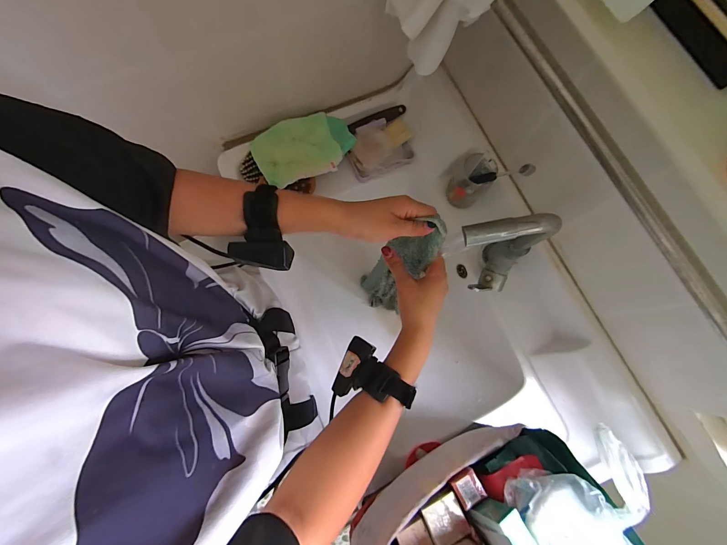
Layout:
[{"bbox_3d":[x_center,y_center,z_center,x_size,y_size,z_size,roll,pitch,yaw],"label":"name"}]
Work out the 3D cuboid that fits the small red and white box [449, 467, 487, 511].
[{"bbox_3d":[0.115,0.236,0.350,0.030,0.021,0.031,-30,81,-7],"label":"small red and white box"}]

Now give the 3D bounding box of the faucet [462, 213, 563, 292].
[{"bbox_3d":[0.194,-0.018,0.468,0.136,0.194,0.072,-14,79,-4],"label":"faucet"}]

